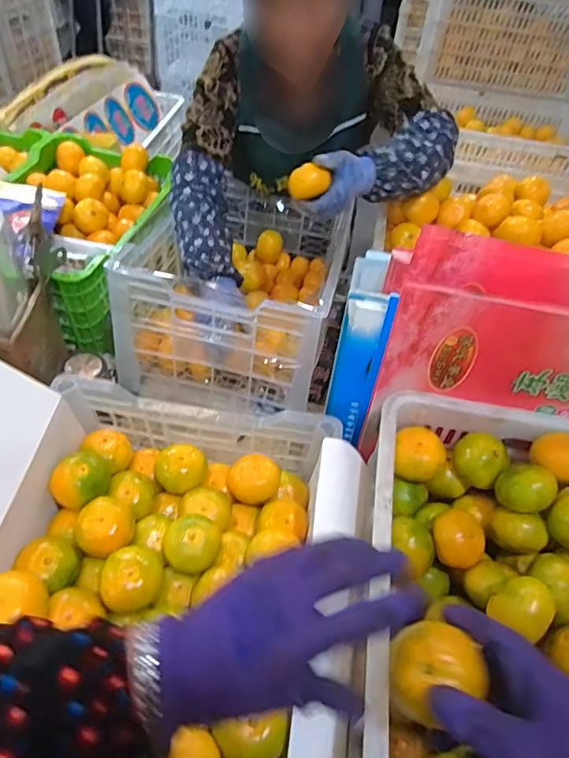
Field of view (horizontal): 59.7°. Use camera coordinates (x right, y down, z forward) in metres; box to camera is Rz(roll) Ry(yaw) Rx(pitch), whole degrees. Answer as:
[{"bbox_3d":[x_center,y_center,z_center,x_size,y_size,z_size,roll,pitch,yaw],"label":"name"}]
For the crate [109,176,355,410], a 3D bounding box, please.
[{"bbox_3d":[-0.091,-0.212,0.952,0.353,0.224,0.496,11,49,2],"label":"crate"}]

